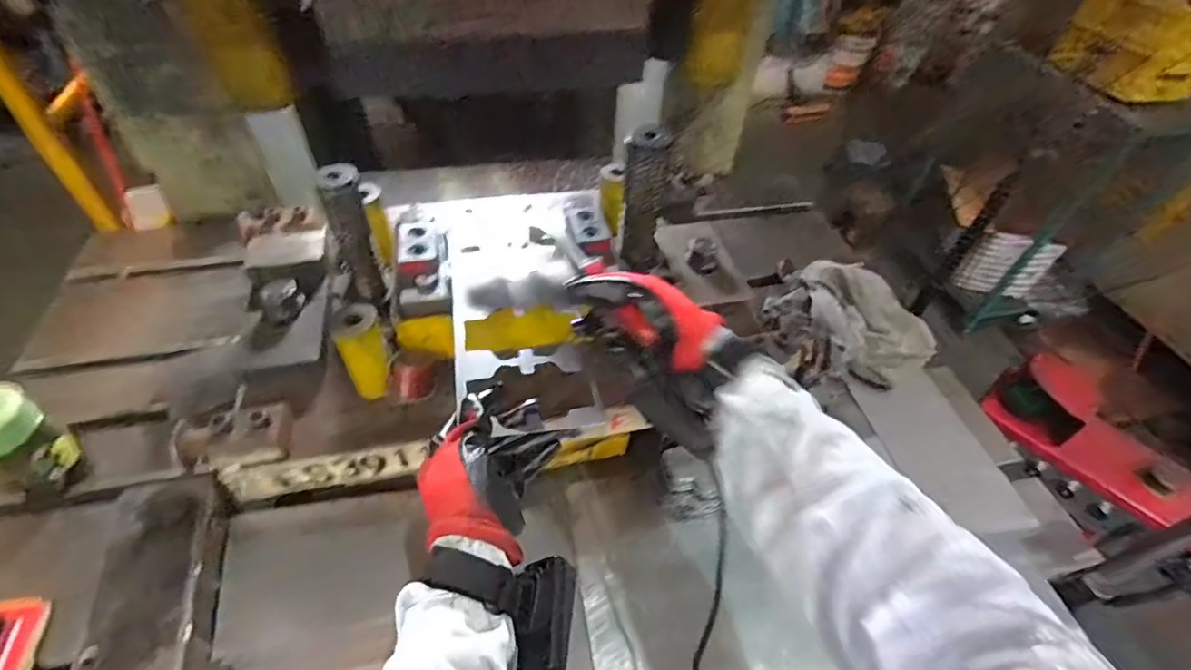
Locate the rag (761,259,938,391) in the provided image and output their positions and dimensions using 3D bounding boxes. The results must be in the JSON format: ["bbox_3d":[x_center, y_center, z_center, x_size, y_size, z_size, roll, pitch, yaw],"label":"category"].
[{"bbox_3d":[0.364,-0.024,0.794,0.181,0.062,0.224,-33,58,-29],"label":"rag"}]

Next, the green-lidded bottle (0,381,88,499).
[{"bbox_3d":[-0.596,0.112,0.569,0.073,0.131,0.070,25,51,18],"label":"green-lidded bottle"}]

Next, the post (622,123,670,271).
[{"bbox_3d":[0.054,-0.145,0.600,0.051,0.158,0.045,6,48,1],"label":"post"}]

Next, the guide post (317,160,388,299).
[{"bbox_3d":[-0.236,-0.097,0.540,0.030,0.143,0.034,-9,49,-12],"label":"guide post"}]

